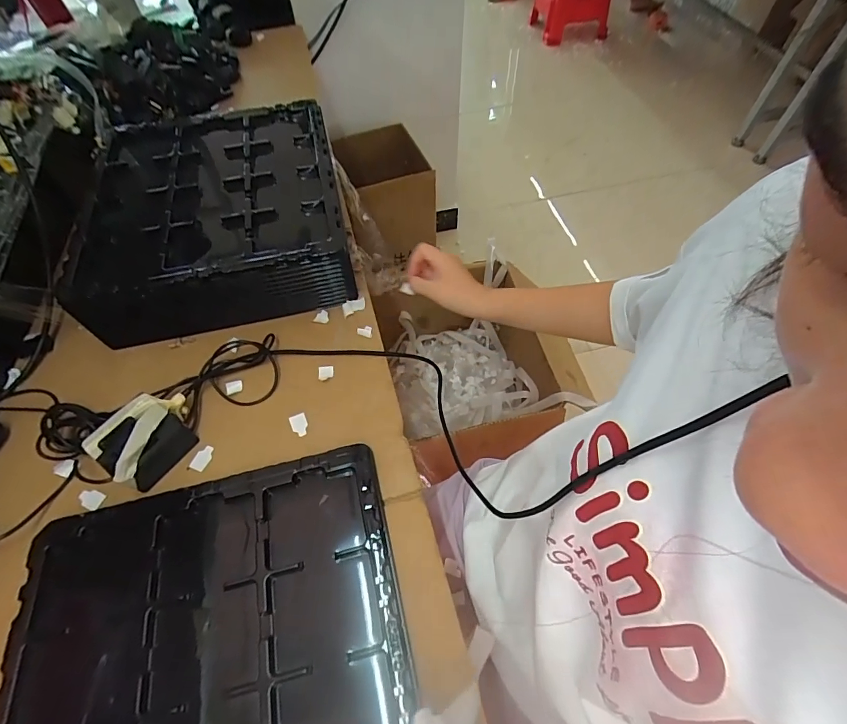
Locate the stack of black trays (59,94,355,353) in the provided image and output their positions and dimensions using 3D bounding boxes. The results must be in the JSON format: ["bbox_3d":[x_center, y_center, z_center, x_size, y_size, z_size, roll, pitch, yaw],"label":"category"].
[{"bbox_3d":[-0.295,-0.226,0.624,0.329,0.104,0.376,-11,58,-6],"label":"stack of black trays"}]

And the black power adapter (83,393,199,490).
[{"bbox_3d":[-0.303,0.078,0.462,0.079,0.052,0.100,26,62,16],"label":"black power adapter"}]

